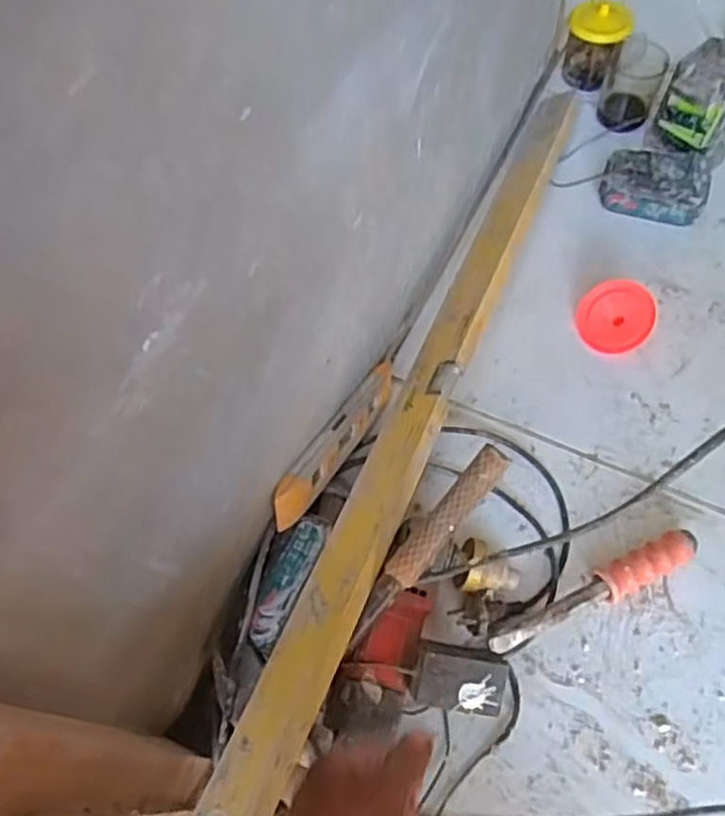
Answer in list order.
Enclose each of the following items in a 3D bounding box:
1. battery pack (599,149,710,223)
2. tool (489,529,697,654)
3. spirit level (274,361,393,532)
[{"bbox_3d":[0.347,-0.266,0.840,0.119,0.048,0.085,15,64,11],"label":"battery pack"},{"bbox_3d":[0.205,0.162,0.627,0.205,0.035,0.032,-26,63,-10],"label":"tool"},{"bbox_3d":[-0.018,0.024,0.662,0.022,0.045,0.219,23,44,15],"label":"spirit level"}]

